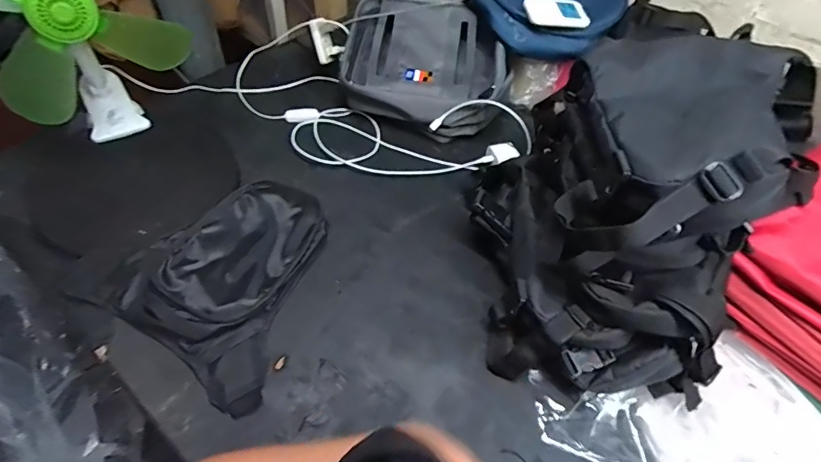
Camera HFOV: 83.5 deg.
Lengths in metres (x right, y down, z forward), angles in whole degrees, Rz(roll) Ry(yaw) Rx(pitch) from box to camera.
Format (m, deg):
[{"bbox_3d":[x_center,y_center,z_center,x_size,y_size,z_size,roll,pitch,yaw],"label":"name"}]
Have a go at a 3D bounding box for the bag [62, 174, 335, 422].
[{"bbox_3d":[-0.247,0.053,0.613,0.246,0.045,0.305,17,52,10],"label":"bag"}]

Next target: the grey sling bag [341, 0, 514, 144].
[{"bbox_3d":[0.029,-0.291,0.840,0.296,0.144,0.203,16,51,9],"label":"grey sling bag"}]

